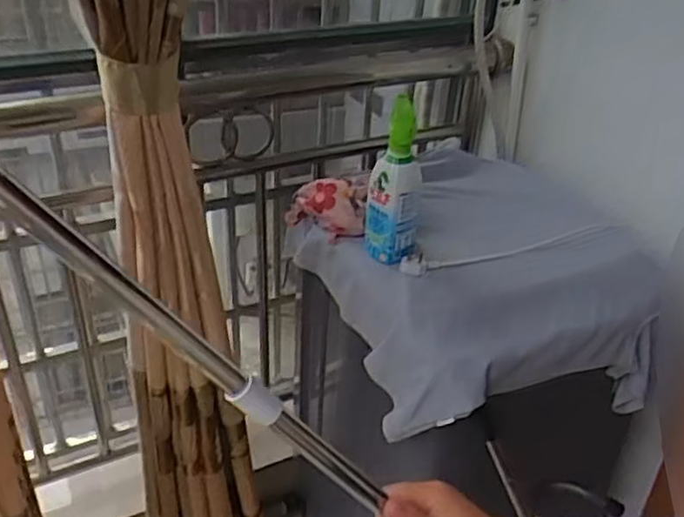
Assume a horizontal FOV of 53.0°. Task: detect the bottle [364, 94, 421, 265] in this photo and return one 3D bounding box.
[{"bbox_3d":[0.076,-0.106,0.981,0.077,0.233,0.092,5,32,4],"label":"bottle"}]

